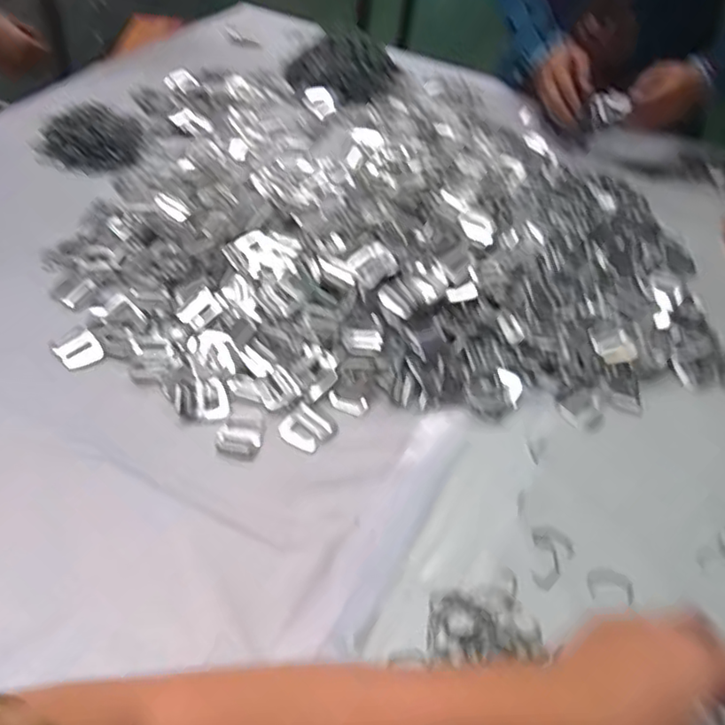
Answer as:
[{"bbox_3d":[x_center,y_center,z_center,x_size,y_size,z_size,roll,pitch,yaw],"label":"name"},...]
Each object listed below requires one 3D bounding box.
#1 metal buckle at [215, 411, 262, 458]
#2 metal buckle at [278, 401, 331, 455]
[{"bbox_3d":[-0.106,0.061,0.563,0.038,0.004,0.046,11,46,2],"label":"metal buckle"},{"bbox_3d":[-0.051,0.058,0.569,0.040,0.004,0.040,30,49,19],"label":"metal buckle"}]

